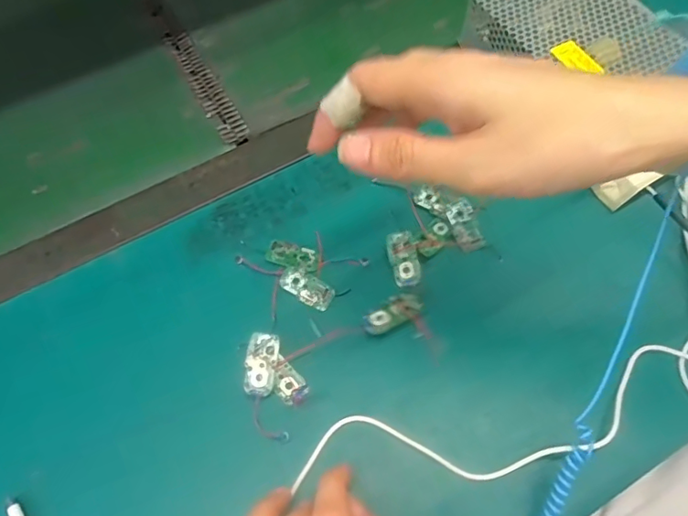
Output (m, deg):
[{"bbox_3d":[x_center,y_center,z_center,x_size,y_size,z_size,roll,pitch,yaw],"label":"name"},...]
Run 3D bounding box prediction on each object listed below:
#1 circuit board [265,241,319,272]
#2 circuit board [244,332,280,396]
[{"bbox_3d":[-0.036,-0.002,0.371,0.036,0.007,0.019,11,62,8],"label":"circuit board"},{"bbox_3d":[-0.051,0.066,0.330,0.019,0.004,0.038,10,69,-10],"label":"circuit board"}]

